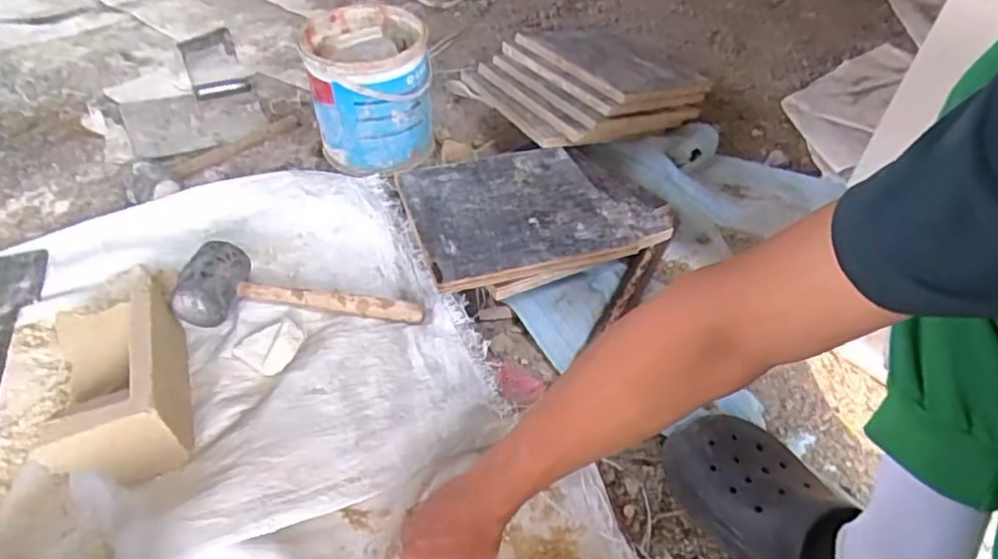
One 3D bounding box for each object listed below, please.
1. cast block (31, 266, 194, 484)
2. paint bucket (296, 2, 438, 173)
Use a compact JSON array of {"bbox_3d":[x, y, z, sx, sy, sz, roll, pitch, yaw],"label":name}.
[{"bbox_3d":[-0.391,0.097,0.635,0.106,0.116,0.188,-15,48,-15],"label":"cast block"},{"bbox_3d":[-0.184,-0.273,0.910,0.160,0.186,0.163,0,45,0],"label":"paint bucket"}]

